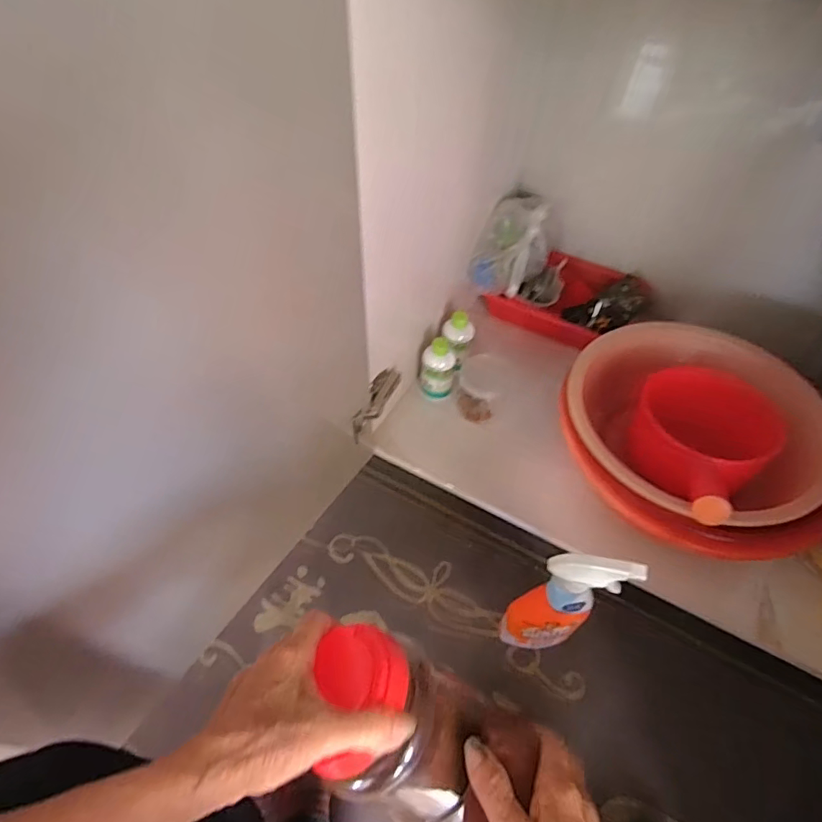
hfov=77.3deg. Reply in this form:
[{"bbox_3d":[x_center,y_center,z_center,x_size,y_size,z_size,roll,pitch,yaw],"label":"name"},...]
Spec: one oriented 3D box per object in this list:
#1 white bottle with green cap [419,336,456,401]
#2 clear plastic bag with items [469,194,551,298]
[{"bbox_3d":[0.045,-0.071,0.853,0.057,0.100,0.049,5,52,1],"label":"white bottle with green cap"},{"bbox_3d":[0.186,-0.295,0.923,0.101,0.116,0.163,25,55,16],"label":"clear plastic bag with items"}]

